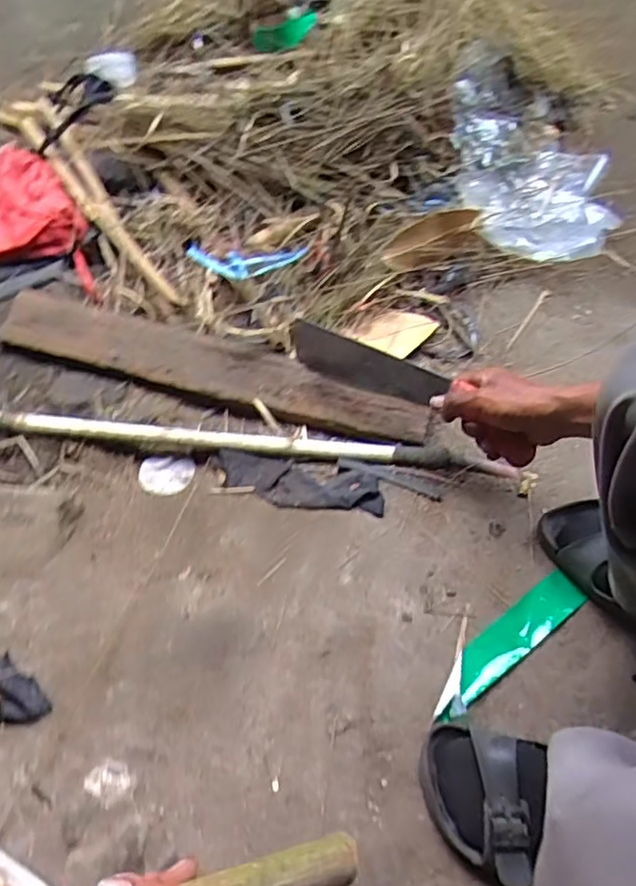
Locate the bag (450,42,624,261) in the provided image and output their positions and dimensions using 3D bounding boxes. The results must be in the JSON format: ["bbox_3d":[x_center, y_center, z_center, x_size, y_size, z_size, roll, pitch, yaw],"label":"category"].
[{"bbox_3d":[0.360,-0.490,1.049,0.282,0.135,0.415,6,65,4],"label":"bag"}]

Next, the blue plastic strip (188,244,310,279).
[{"bbox_3d":[-0.097,-0.263,0.895,0.166,0.023,0.061,-8,64,-18],"label":"blue plastic strip"}]

